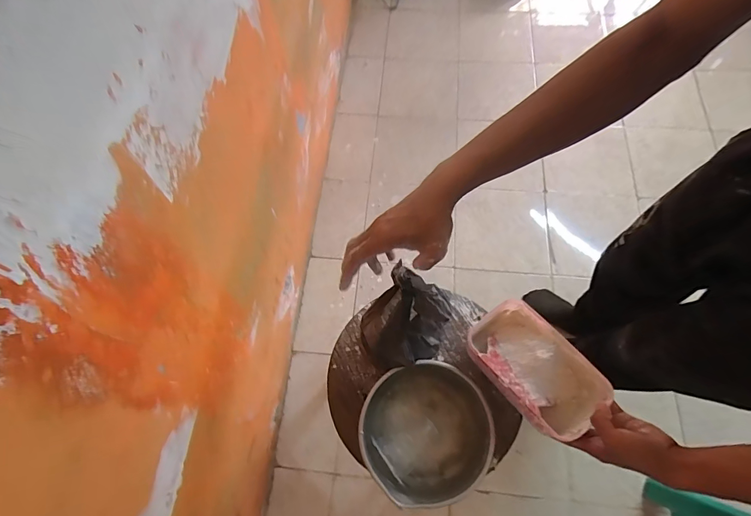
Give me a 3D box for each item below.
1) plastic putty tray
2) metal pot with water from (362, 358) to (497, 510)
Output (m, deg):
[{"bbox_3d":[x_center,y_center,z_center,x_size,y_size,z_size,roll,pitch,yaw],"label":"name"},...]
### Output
[{"bbox_3d":[0.227,0.163,0.541,0.120,0.072,0.187,-38,71,-14],"label":"plastic putty tray"},{"bbox_3d":[0.079,0.254,0.551,0.196,0.072,0.177,-23,69,-7],"label":"metal pot with water"}]

